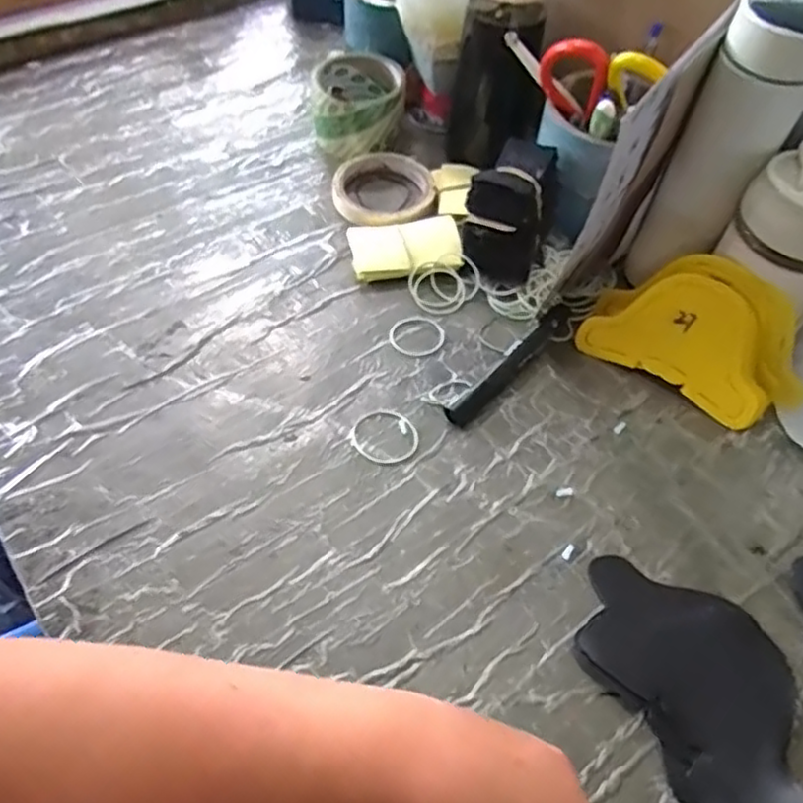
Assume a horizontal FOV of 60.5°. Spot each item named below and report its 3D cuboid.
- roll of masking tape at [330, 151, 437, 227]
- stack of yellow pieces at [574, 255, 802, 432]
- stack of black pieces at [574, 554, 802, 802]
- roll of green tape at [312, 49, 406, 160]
[{"bbox_3d":[-0.017,-0.196,0.637,0.093,0.021,0.090,1,54,-2],"label":"roll of masking tape"},{"bbox_3d":[0.231,-0.054,0.523,0.165,0.106,0.042,30,30,16],"label":"stack of yellow pieces"},{"bbox_3d":[0.175,0.161,0.402,0.103,0.015,0.163,-26,59,-19],"label":"stack of black pieces"},{"bbox_3d":[-0.041,-0.298,0.687,0.090,0.069,0.107,5,54,1],"label":"roll of green tape"}]

